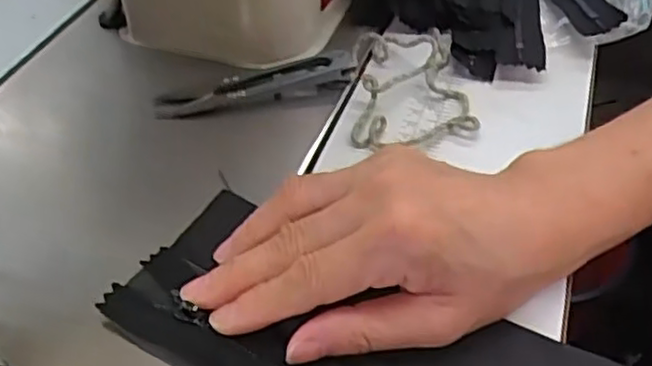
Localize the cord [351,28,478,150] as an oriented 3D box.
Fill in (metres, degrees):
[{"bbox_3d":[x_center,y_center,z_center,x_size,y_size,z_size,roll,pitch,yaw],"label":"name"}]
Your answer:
[{"bbox_3d":[0.041,-0.059,0.369,0.061,0.013,0.098,-3,43,-4],"label":"cord"}]

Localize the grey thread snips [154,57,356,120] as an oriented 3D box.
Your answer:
[{"bbox_3d":[-0.037,-0.050,0.364,0.103,0.007,0.020,-12,45,-12],"label":"grey thread snips"}]

